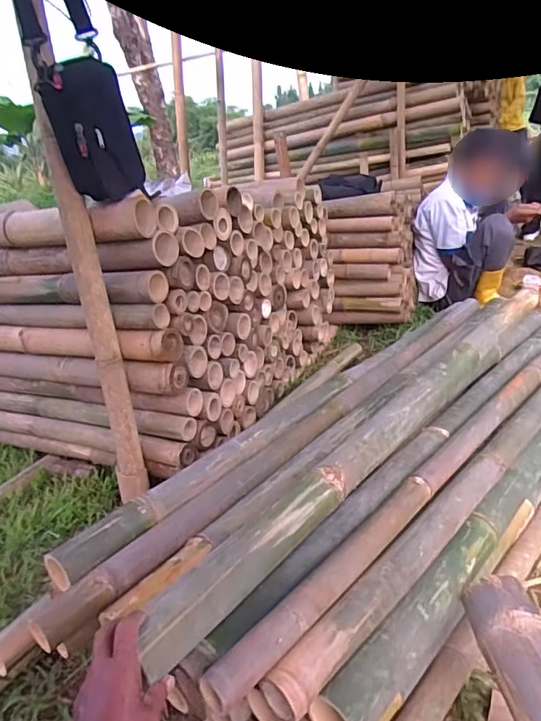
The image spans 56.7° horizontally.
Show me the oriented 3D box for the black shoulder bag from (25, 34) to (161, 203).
[{"bbox_3d":[-0.364,-0.479,1.053,0.084,0.285,0.214,-4,27,27],"label":"black shoulder bag"}]

